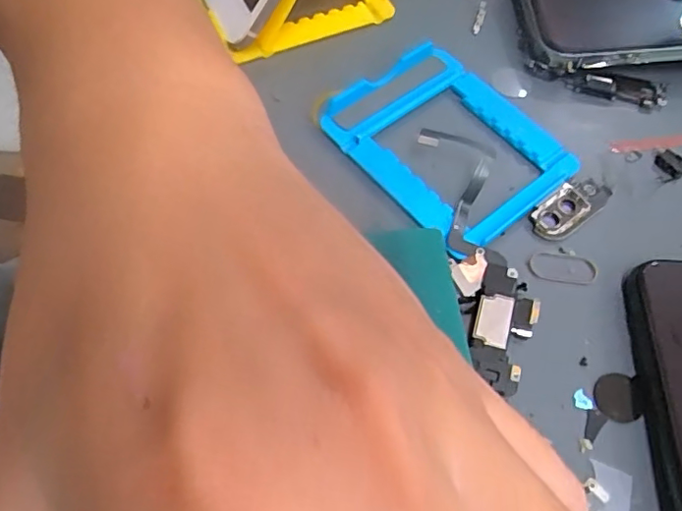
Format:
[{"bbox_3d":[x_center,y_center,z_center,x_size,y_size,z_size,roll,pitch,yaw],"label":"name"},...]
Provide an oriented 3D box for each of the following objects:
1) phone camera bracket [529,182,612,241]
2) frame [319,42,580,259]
[{"bbox_3d":[0.088,-0.019,0.219,0.037,0.004,0.016,-34,69,-19],"label":"phone camera bracket"},{"bbox_3d":[0.042,-0.046,0.226,0.069,0.009,0.084,-37,70,-20],"label":"frame"}]

